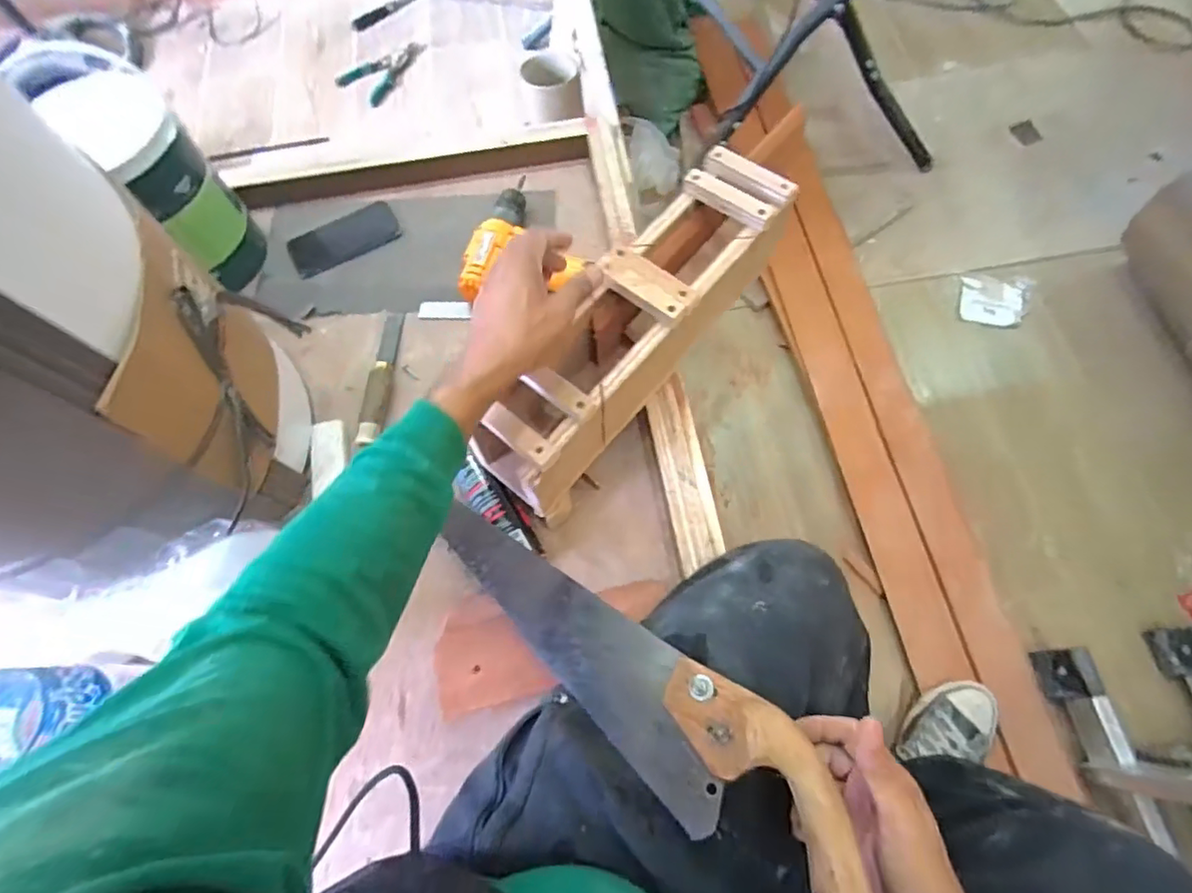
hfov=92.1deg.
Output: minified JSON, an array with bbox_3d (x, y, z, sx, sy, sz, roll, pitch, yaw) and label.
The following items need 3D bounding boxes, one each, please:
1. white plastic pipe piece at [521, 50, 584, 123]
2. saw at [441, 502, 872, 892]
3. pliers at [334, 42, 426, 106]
[{"bbox_3d":[-0.079,-0.679,1.086,0.106,0.089,0.102,-1,68,2],"label":"white plastic pipe piece"},{"bbox_3d":[0.008,0.183,0.489,0.445,0.026,0.098,29,71,35],"label":"saw"},{"bbox_3d":[-0.556,-0.960,1.462,0.159,0.013,0.225,23,71,11],"label":"pliers"}]

